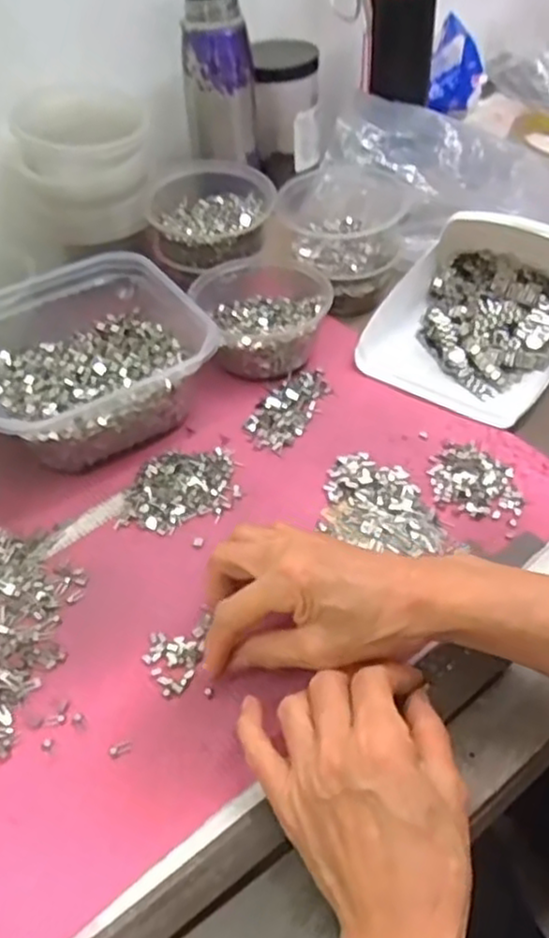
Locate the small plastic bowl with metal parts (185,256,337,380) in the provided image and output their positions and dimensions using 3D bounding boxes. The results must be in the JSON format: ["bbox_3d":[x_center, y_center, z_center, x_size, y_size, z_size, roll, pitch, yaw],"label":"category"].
[{"bbox_3d":[-0.011,-0.134,0.609,0.112,0.045,0.131,-12,50,-9],"label":"small plastic bowl with metal parts"}]

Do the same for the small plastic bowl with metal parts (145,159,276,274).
[{"bbox_3d":[-0.057,-0.233,0.647,0.114,0.046,0.114,1,46,6],"label":"small plastic bowl with metal parts"}]

